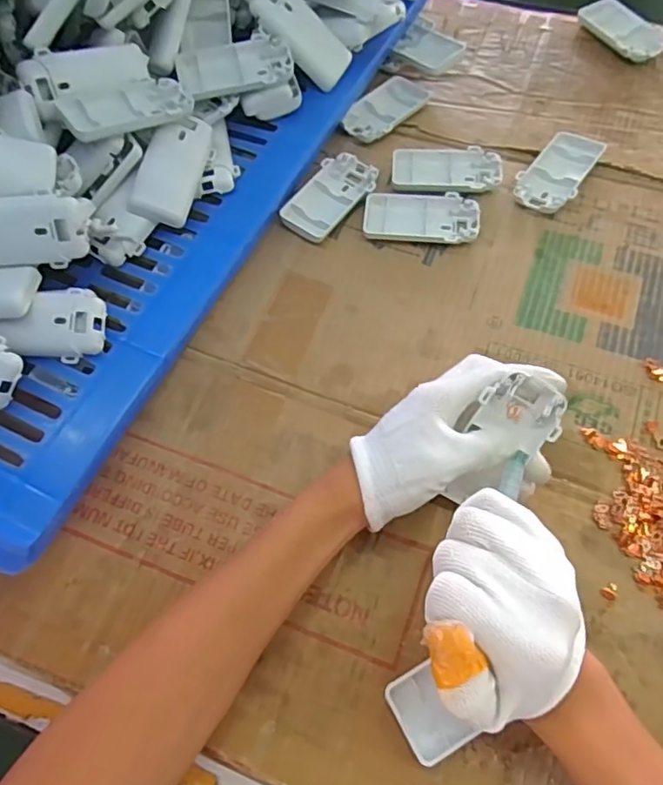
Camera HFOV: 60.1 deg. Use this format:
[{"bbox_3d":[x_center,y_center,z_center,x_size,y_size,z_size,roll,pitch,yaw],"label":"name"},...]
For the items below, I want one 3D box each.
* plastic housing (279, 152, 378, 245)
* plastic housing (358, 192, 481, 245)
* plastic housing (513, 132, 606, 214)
[{"bbox_3d":[0.000,-0.171,0.504,0.049,0.018,0.096,34,71,18],"label":"plastic housing"},{"bbox_3d":[0.077,-0.148,0.490,0.095,0.015,0.048,8,65,8],"label":"plastic housing"},{"bbox_3d":[0.201,-0.196,0.508,0.049,0.014,0.093,30,70,17],"label":"plastic housing"}]

